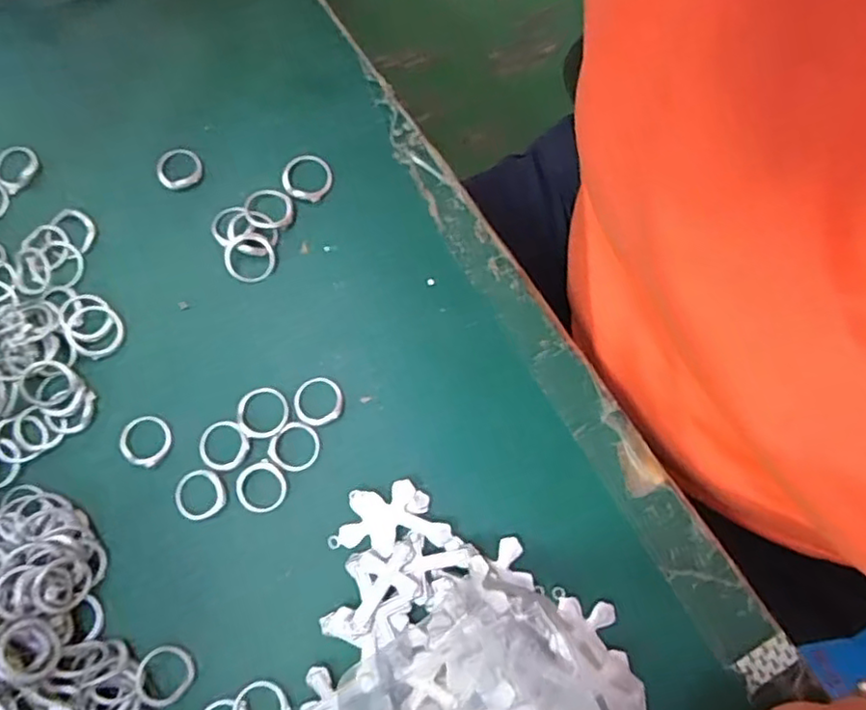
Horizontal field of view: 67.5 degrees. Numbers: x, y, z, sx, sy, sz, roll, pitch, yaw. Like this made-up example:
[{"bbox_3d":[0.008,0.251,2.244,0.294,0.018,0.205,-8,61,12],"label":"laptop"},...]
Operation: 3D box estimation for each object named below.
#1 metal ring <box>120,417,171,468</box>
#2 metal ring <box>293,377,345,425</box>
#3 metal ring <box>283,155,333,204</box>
[{"bbox_3d":[-0.125,0.037,0.279,0.022,0.004,0.021,0,79,-1],"label":"metal ring"},{"bbox_3d":[-0.050,0.020,0.284,0.022,0.004,0.021,0,79,-1],"label":"metal ring"},{"bbox_3d":[-0.059,-0.083,0.303,0.024,0.005,0.024,0,79,-1],"label":"metal ring"}]

